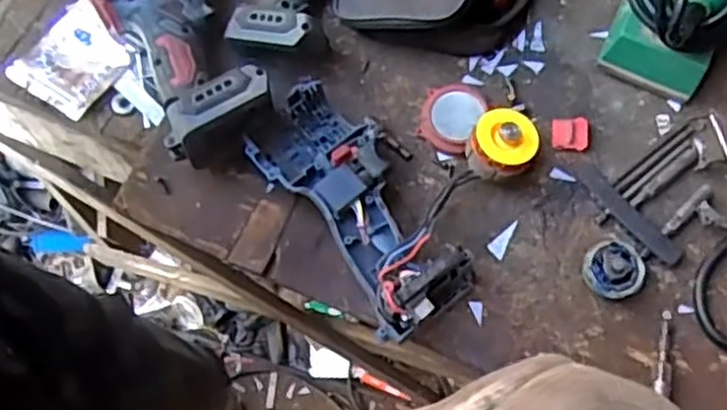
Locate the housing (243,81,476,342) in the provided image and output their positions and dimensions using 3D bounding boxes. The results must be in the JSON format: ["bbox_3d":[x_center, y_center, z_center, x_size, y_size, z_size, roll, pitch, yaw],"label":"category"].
[{"bbox_3d":[0.001,-0.005,0.530,0.096,0.054,0.186,-34,75,-12],"label":"housing"}]

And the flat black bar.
[{"bbox_3d":[0.196,0.006,0.551,0.018,0.010,0.096,-39,77,-13],"label":"flat black bar"}]

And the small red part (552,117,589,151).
[{"bbox_3d":[0.158,-0.055,0.568,0.026,0.009,0.023,3,71,0],"label":"small red part"}]

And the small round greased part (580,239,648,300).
[{"bbox_3d":[0.181,0.046,0.537,0.040,0.024,0.040,0,71,-1],"label":"small round greased part"}]

